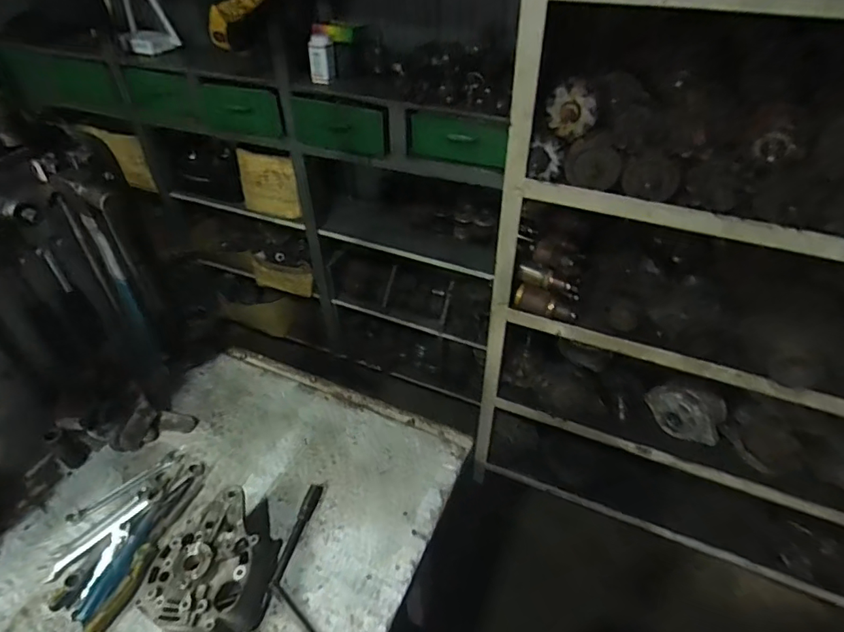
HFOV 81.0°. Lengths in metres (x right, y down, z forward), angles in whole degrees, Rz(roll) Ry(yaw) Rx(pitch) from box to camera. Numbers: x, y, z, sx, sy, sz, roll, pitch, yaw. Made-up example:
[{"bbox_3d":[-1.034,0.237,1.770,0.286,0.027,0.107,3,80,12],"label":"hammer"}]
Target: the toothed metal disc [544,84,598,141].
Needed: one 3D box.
[{"bbox_3d":[0.252,-0.343,0.834,0.078,0.079,0.027,11,44,13],"label":"toothed metal disc"}]

